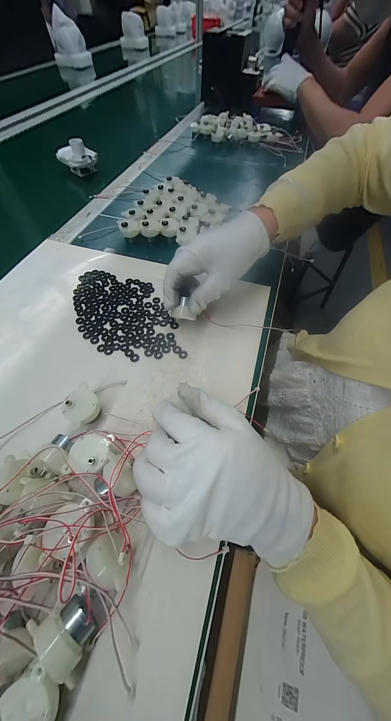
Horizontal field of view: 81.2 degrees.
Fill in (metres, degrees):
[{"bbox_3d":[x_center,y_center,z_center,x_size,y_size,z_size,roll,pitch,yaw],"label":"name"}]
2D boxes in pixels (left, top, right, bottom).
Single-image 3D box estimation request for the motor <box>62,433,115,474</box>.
[{"bbox_3d":[-0.092,0.083,0.202,0.034,0.029,0.032,0,60,0],"label":"motor"}]

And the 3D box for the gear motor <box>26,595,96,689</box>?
[{"bbox_3d":[-0.080,0.174,0.148,0.039,0.031,0.027,40,67,21],"label":"gear motor"}]

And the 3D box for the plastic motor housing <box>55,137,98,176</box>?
[{"bbox_3d":[-0.256,-0.447,0.499,0.077,0.054,0.061,39,67,20],"label":"plastic motor housing"}]

